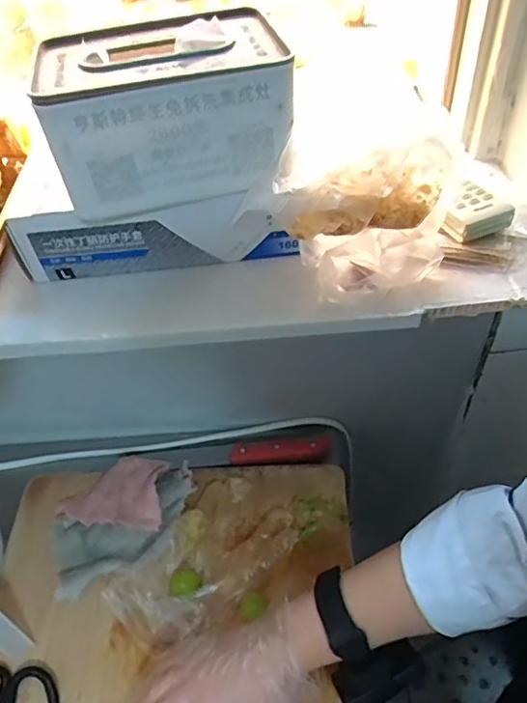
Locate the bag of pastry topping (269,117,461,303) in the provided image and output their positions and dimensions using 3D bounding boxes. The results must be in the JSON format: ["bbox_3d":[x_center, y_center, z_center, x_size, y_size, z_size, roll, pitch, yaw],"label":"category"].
[{"bbox_3d":[0.068,-0.092,0.361,0.108,0.087,0.080,8,51,12],"label":"bag of pastry topping"}]

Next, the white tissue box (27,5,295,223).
[{"bbox_3d":[-0.065,-0.167,0.377,0.156,0.086,0.118,-9,49,-2],"label":"white tissue box"}]

